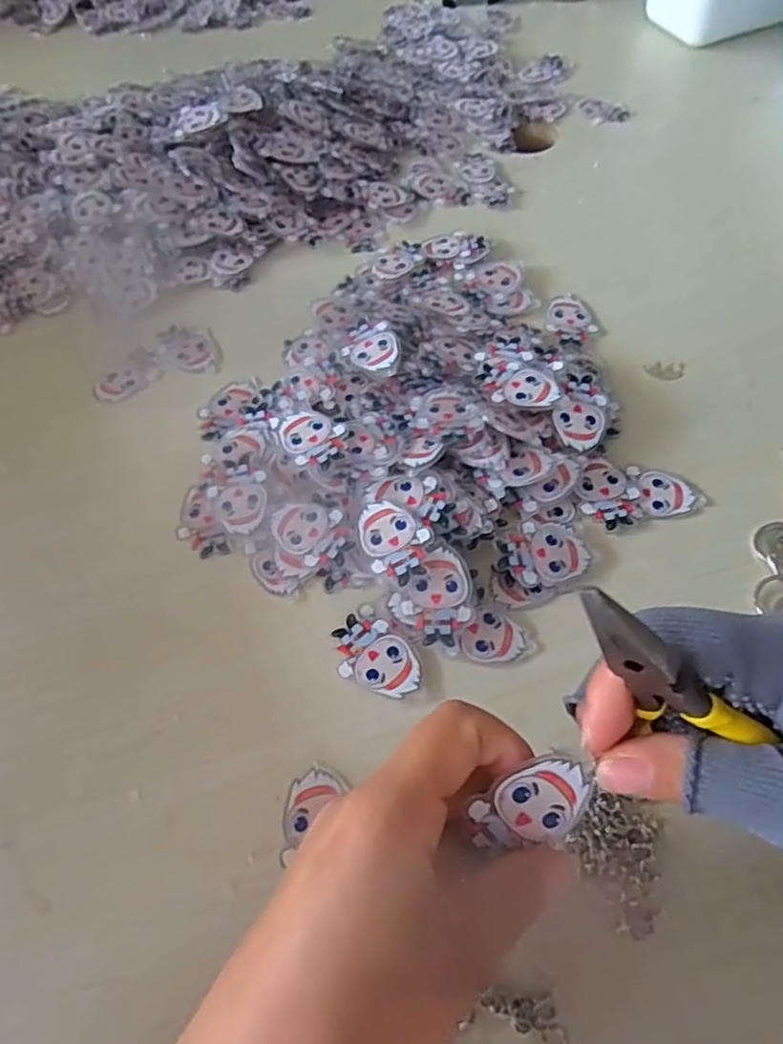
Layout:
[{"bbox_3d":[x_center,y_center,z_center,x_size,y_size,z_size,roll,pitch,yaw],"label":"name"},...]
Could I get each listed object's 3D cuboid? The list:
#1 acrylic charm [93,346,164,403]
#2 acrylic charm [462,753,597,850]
[{"bbox_3d":[-0.158,-0.087,0.389,0.041,0.004,0.029,-35,63,-18],"label":"acrylic charm"},{"bbox_3d":[0.042,0.087,0.199,0.038,0.004,0.025,-19,100,3],"label":"acrylic charm"}]

